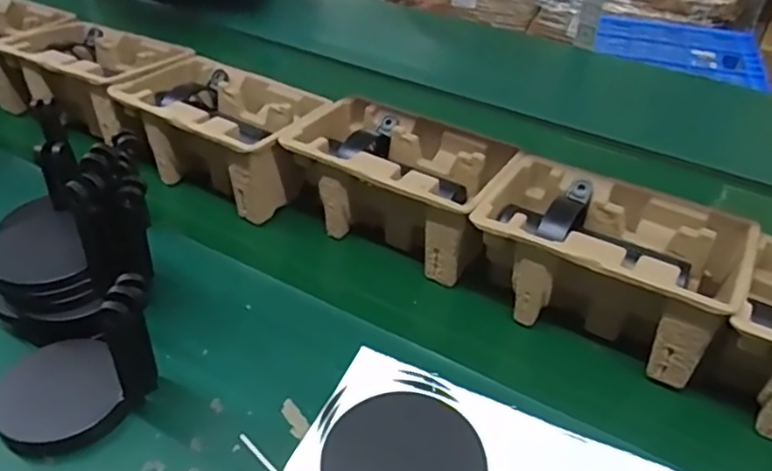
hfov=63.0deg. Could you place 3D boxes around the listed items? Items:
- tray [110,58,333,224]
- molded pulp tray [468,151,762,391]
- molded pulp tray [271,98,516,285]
[{"bbox_3d":[-0.193,-0.120,0.753,0.224,0.100,0.143,20,39,21],"label":"tray"},{"bbox_3d":[0.202,0.025,0.592,0.220,0.102,0.140,23,40,24],"label":"molded pulp tray"},{"bbox_3d":[0.014,-0.056,0.688,0.224,0.099,0.144,21,39,23],"label":"molded pulp tray"}]

